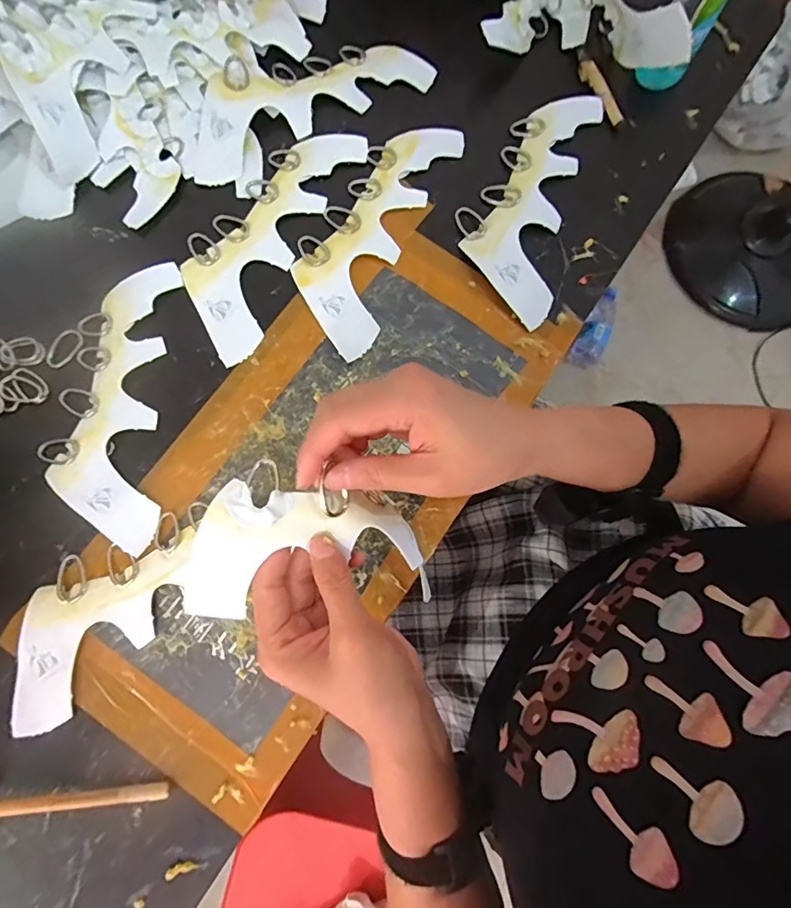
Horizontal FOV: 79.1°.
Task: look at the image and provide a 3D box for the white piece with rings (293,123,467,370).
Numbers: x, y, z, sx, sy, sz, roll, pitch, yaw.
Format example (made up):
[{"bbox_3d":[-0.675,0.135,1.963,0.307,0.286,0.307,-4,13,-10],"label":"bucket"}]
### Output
[{"bbox_3d":[-0.021,-0.190,0.401,0.083,0.005,0.220,23,80,3],"label":"white piece with rings"}]

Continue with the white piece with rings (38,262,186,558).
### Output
[{"bbox_3d":[-0.217,-0.042,0.367,0.083,0.009,0.221,1,80,-1],"label":"white piece with rings"}]

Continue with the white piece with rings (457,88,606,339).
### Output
[{"bbox_3d":[0.111,-0.218,0.408,0.086,0.012,0.218,17,80,2],"label":"white piece with rings"}]

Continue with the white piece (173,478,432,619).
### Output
[{"bbox_3d":[-0.056,0.053,0.287,0.143,0.030,0.078,-9,114,-10],"label":"white piece"}]

